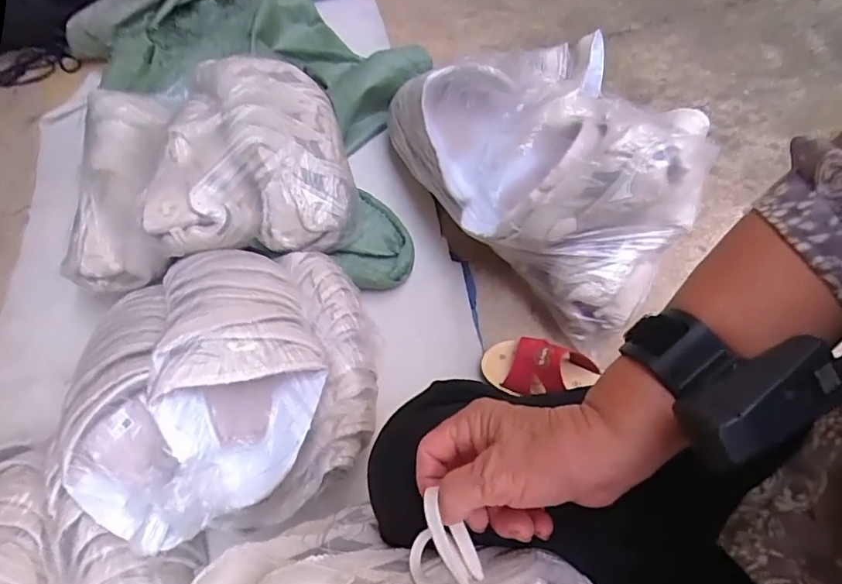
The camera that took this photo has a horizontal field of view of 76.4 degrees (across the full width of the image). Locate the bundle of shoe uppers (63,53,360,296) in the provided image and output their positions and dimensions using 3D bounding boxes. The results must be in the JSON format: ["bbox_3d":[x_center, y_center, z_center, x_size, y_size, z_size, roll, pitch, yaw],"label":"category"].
[{"bbox_3d":[-0.344,-0.212,0.862,0.434,0.134,0.350,-10,64,4],"label":"bundle of shoe uppers"}]

